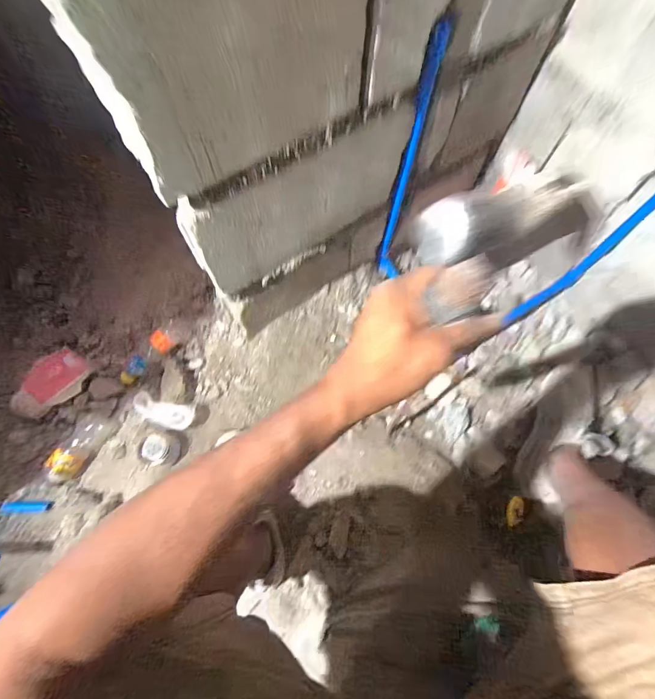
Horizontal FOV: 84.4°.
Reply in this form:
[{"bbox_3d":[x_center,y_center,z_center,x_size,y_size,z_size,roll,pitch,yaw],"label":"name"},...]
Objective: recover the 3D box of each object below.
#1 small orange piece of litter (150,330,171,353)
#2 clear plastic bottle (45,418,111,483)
[{"bbox_3d":[-0.377,-0.018,0.815,0.047,0.008,0.036,50,61,-29],"label":"small orange piece of litter"},{"bbox_3d":[-0.537,0.209,0.770,0.059,0.058,0.150,28,73,10],"label":"clear plastic bottle"}]

